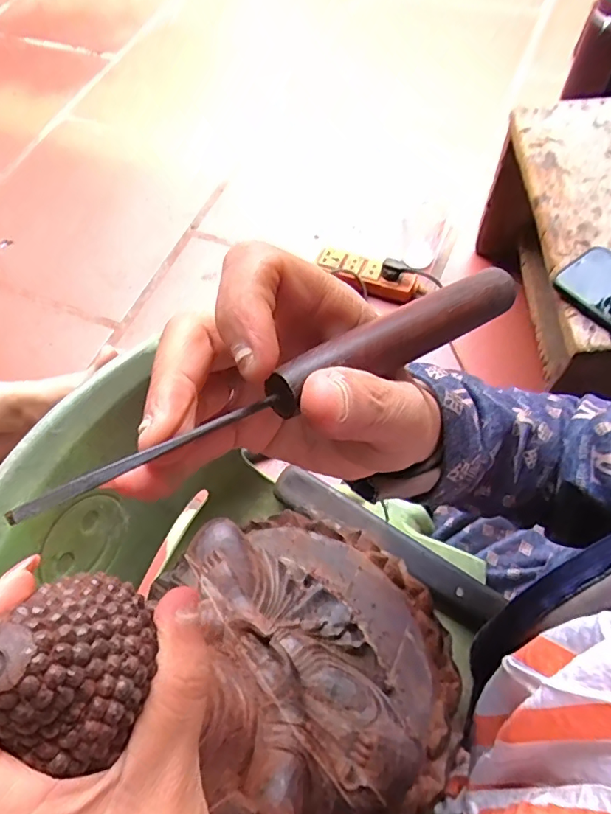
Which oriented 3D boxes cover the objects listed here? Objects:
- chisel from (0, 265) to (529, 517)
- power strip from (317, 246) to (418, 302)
[{"bbox_3d":[0.008,-0.013,0.160,0.185,0.012,0.017,-27,63,-31],"label":"chisel"},{"bbox_3d":[0.109,-0.241,0.933,0.187,0.048,0.046,20,66,13],"label":"power strip"}]

